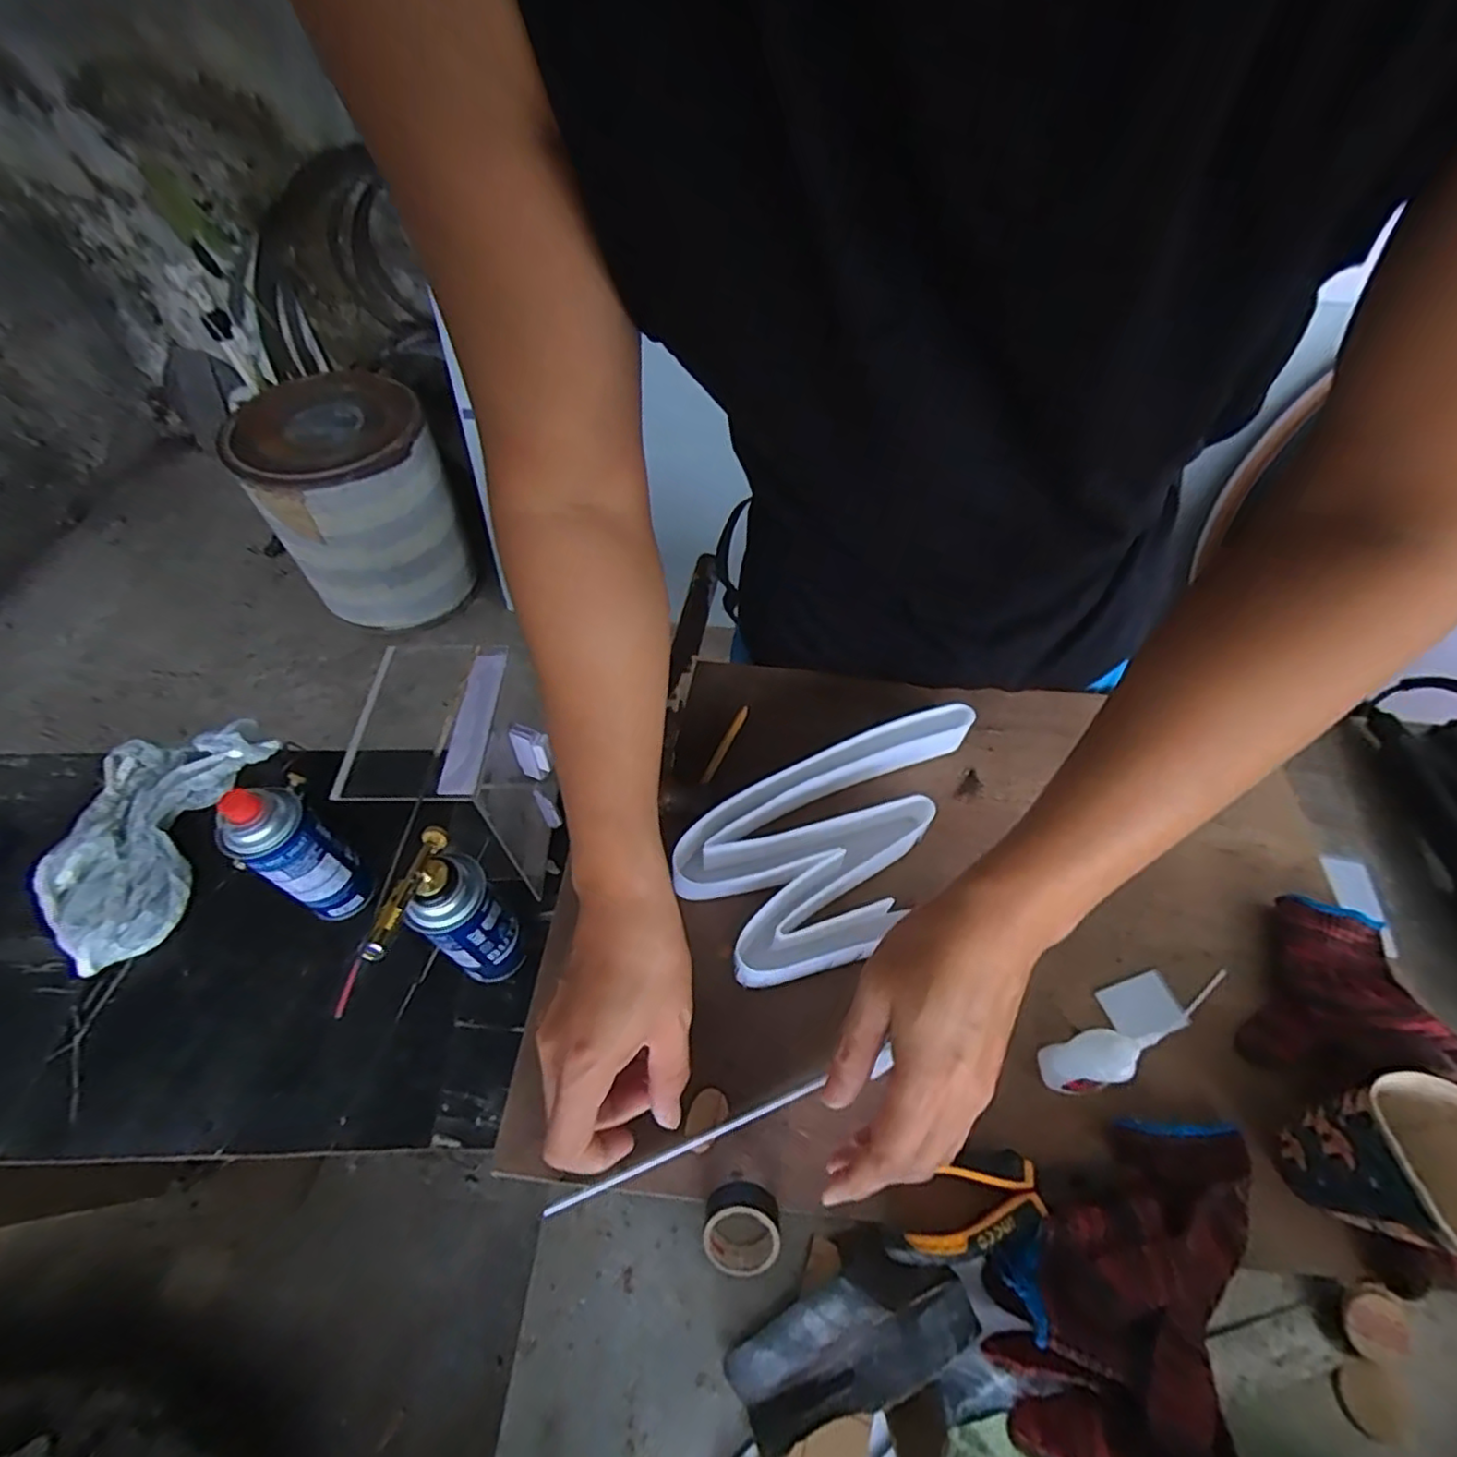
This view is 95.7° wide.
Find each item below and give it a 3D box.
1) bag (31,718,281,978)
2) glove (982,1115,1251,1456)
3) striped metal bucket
[{"bbox_3d":[-0.620,0.108,0.710,0.125,0.056,0.286,5,54,2],"label":"bag"},{"bbox_3d":[0.225,0.292,0.364,0.104,0.052,0.203,33,59,21],"label":"glove"},{"bbox_3d":[-0.882,-0.542,1.590,0.385,0.450,0.460,-27,59,-20],"label":"striped metal bucket"}]

